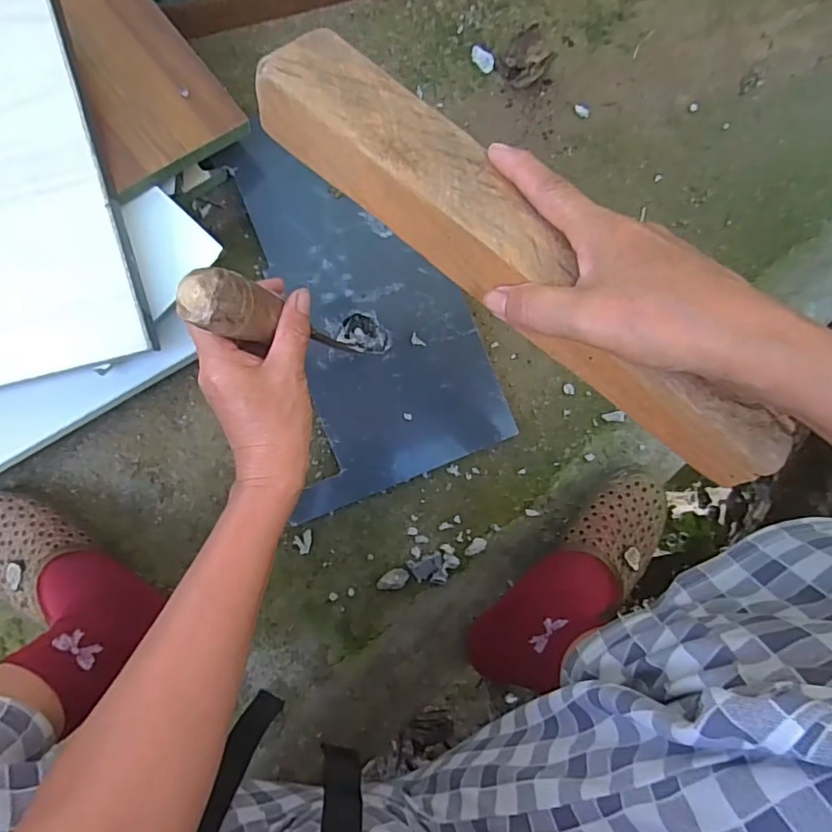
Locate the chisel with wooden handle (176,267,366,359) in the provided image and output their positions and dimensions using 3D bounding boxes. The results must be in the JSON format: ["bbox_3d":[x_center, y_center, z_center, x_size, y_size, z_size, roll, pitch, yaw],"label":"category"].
[{"bbox_3d":[-0.089,-0.061,0.407,0.033,0.249,0.038,-31,88,7],"label":"chisel with wooden handle"}]

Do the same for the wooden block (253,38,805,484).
[{"bbox_3d":[0.047,-0.082,0.280,0.308,0.037,0.060,43,82,6],"label":"wooden block"}]

